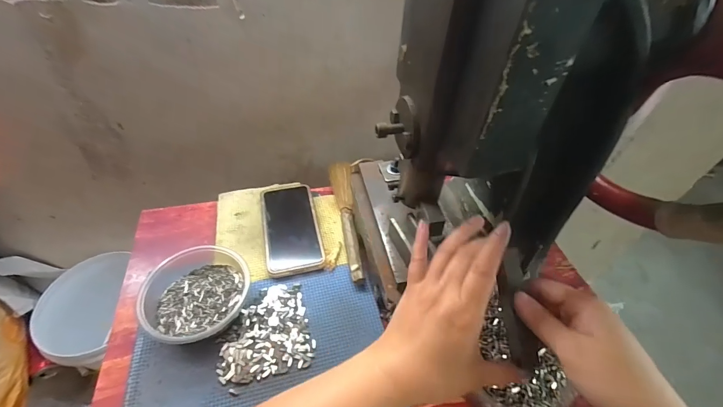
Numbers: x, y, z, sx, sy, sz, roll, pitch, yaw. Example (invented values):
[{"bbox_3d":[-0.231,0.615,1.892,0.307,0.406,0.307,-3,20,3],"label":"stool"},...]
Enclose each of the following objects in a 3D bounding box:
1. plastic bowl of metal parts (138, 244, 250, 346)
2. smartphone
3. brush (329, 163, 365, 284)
[{"bbox_3d":[-0.191,0.098,0.390,0.127,0.047,0.120,2,47,-2],"label":"plastic bowl of metal parts"},{"bbox_3d":[-0.102,0.029,0.480,0.073,0.012,0.153,-9,48,-12],"label":"smartphone"},{"bbox_3d":[-0.018,0.014,0.497,0.033,0.017,0.229,-6,48,-10],"label":"brush"}]

